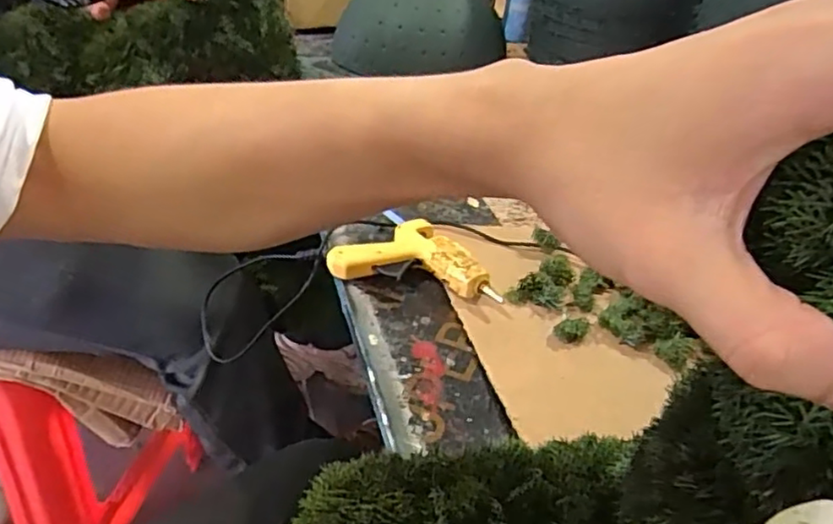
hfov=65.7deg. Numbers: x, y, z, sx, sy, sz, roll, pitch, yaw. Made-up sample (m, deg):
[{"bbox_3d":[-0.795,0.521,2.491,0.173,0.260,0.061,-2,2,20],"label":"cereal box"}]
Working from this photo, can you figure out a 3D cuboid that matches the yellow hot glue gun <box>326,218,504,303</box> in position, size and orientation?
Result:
[{"bbox_3d":[0.002,-0.008,0.593,0.150,0.028,0.085,11,33,6],"label":"yellow hot glue gun"}]

